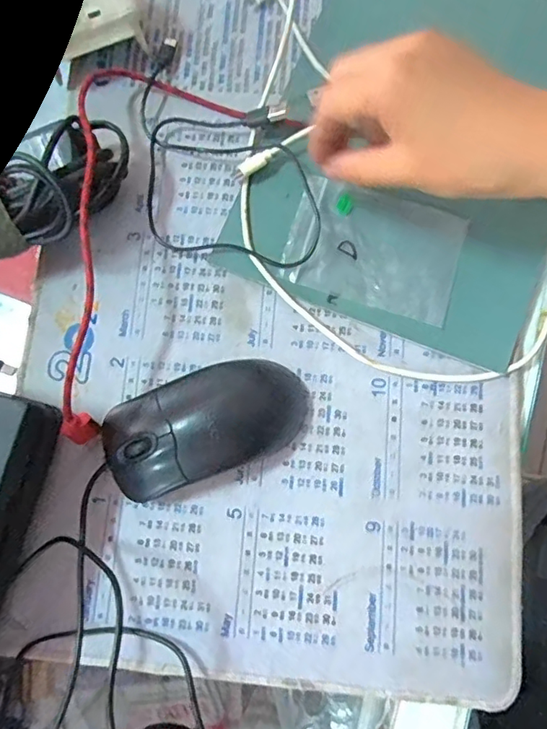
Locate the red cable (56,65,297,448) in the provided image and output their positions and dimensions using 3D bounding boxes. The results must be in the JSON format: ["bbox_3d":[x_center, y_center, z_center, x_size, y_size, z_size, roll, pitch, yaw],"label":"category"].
[{"bbox_3d":[-0.095,-0.088,0.305,0.128,0.052,0.238,29,81,6],"label":"red cable"}]

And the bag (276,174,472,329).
[{"bbox_3d":[0.061,-0.072,0.318,0.099,0.011,0.071,19,80,2],"label":"bag"}]

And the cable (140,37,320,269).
[{"bbox_3d":[-0.029,-0.136,0.332,0.105,0.014,0.163,-6,81,8],"label":"cable"}]

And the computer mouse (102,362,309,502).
[{"bbox_3d":[-0.037,0.033,0.292,0.112,0.032,0.052,-21,79,-3],"label":"computer mouse"}]

